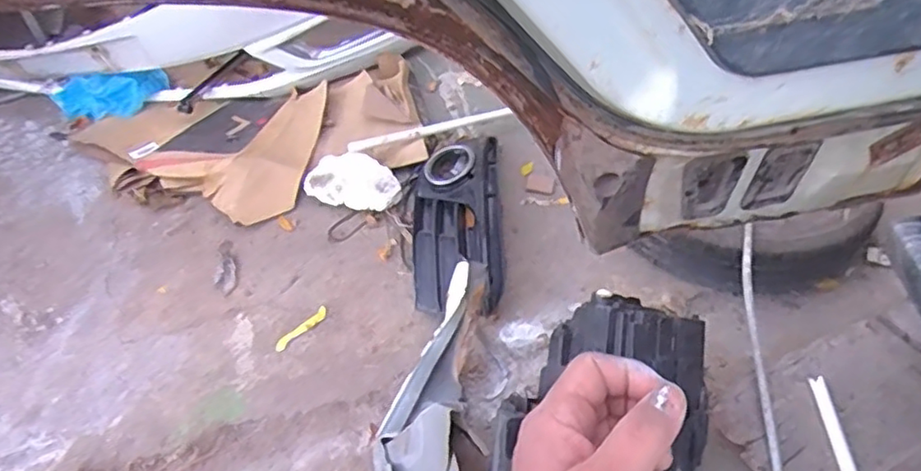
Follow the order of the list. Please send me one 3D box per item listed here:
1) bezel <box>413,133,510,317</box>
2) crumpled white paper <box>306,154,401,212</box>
[{"bbox_3d":[-0.003,-0.031,1.247,0.177,0.107,0.448,-2,43,3],"label":"bezel"},{"bbox_3d":[-0.222,-0.116,1.308,0.190,0.028,0.119,14,75,5],"label":"crumpled white paper"}]

